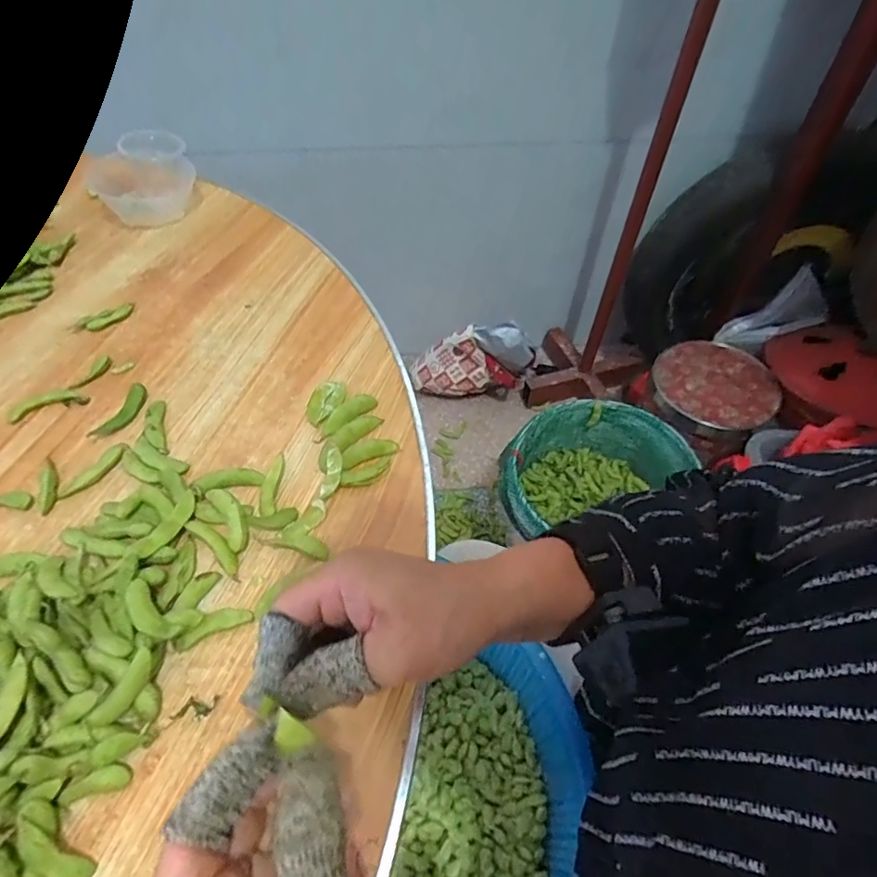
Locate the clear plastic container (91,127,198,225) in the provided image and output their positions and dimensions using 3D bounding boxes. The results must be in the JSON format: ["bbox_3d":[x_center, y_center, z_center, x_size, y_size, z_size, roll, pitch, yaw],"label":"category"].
[{"bbox_3d":[-0.329,-0.288,0.571,0.092,0.066,0.084,4,53,4],"label":"clear plastic container"}]

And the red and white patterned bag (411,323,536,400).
[{"bbox_3d":[0.077,-0.187,1.312,0.306,0.246,0.085,10,54,8],"label":"red and white patterned bag"}]

